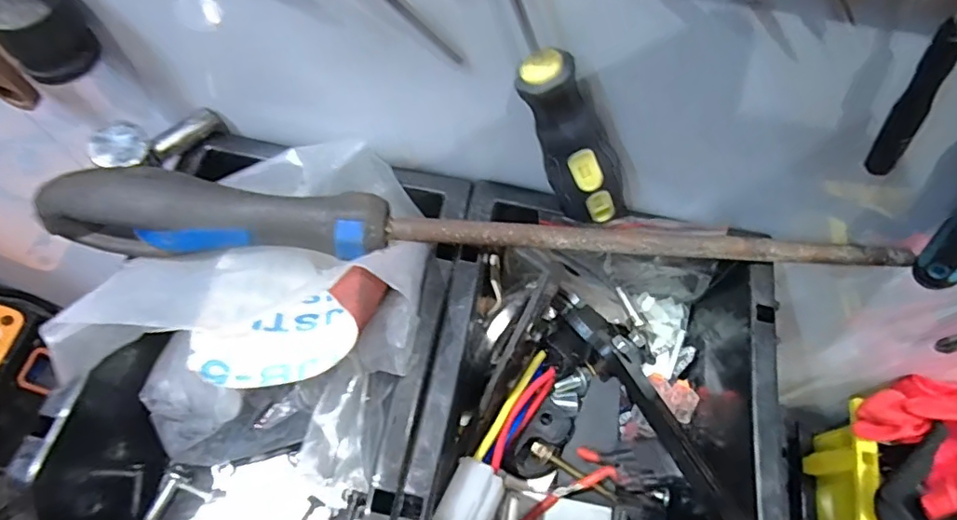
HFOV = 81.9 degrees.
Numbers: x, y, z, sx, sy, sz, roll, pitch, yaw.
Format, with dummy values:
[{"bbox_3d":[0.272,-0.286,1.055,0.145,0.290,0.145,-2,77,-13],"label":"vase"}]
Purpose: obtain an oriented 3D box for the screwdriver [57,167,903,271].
[{"bbox_3d":[0.006,-0.015,0.196,0.296,0.026,0.026,0,64,-2],"label":"screwdriver"}]

